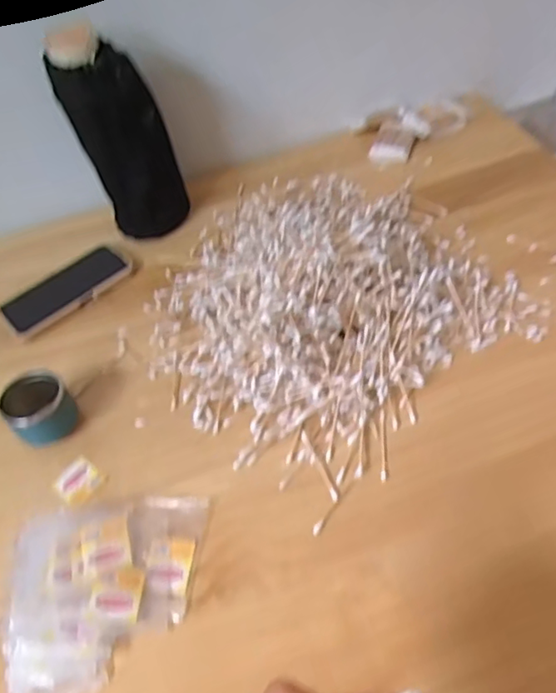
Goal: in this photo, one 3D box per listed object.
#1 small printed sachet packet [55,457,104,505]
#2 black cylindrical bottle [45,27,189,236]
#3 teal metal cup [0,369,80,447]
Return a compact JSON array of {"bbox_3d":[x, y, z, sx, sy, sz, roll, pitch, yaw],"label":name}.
[{"bbox_3d":[-0.188,0.128,0.551,0.042,0.006,0.037,34,64,31],"label":"small printed sachet packet"},{"bbox_3d":[-0.184,-0.244,0.703,0.099,0.243,0.076,17,55,21],"label":"black cylindrical bottle"},{"bbox_3d":[-0.235,0.061,0.578,0.063,0.052,0.054,-38,55,-22],"label":"teal metal cup"}]

